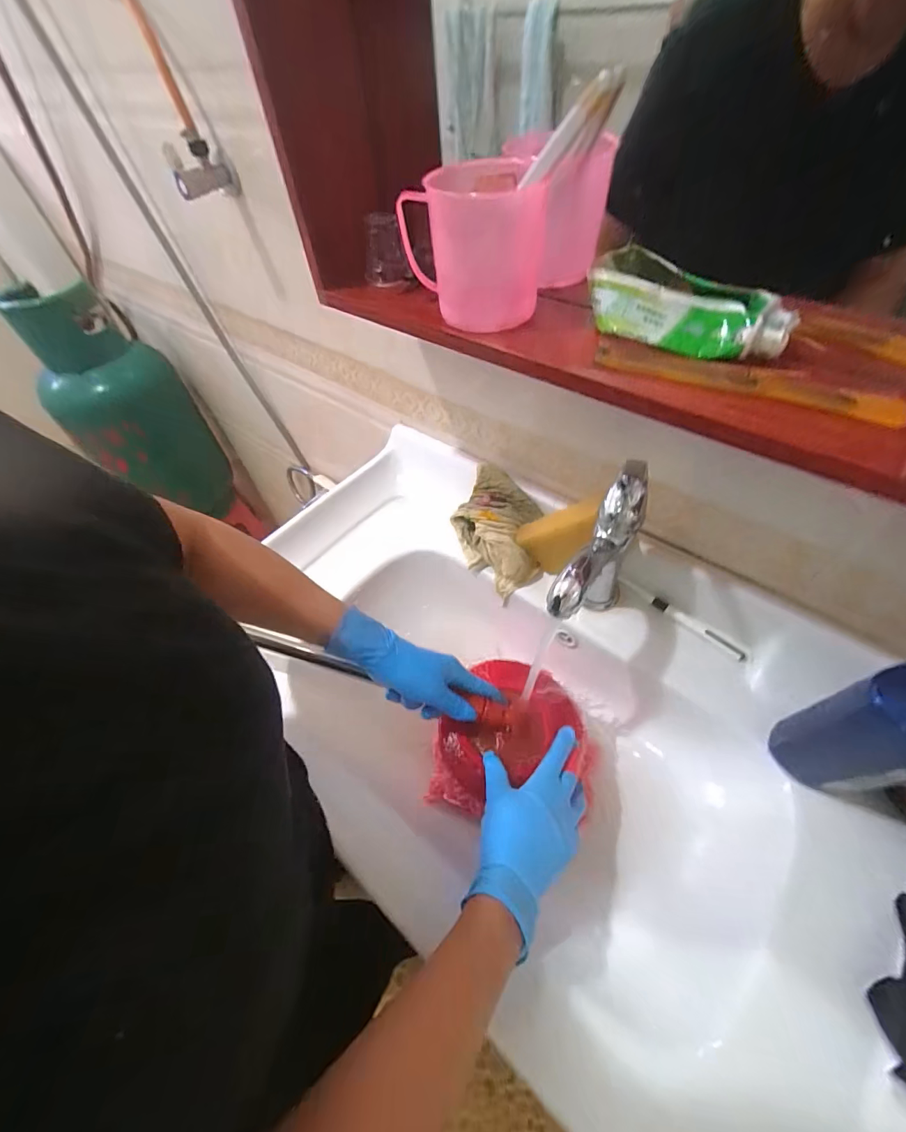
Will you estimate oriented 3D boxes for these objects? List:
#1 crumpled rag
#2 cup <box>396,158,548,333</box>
[{"bbox_3d":[0.066,-0.050,0.594,0.105,0.104,0.142,-18,53,-8],"label":"crumpled rag"},{"bbox_3d":[0.016,-0.255,0.354,0.097,0.098,0.083,-15,53,-6],"label":"cup"}]

